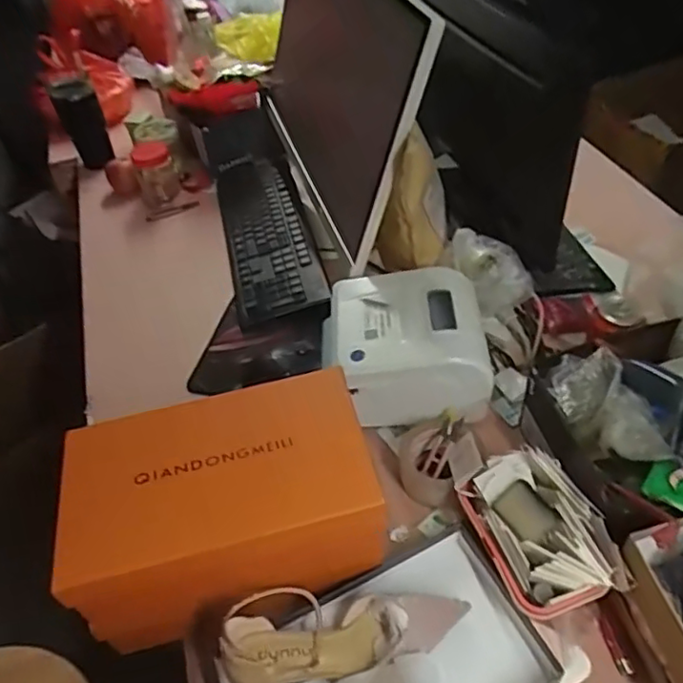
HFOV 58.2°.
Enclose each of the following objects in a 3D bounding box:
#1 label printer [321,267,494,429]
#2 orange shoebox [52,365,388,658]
[{"bbox_3d":[0.078,0.007,0.790,0.197,0.114,0.165,-5,47,2],"label":"label printer"},{"bbox_3d":[-0.114,0.171,0.633,0.285,0.167,0.170,-14,47,-6],"label":"orange shoebox"}]

